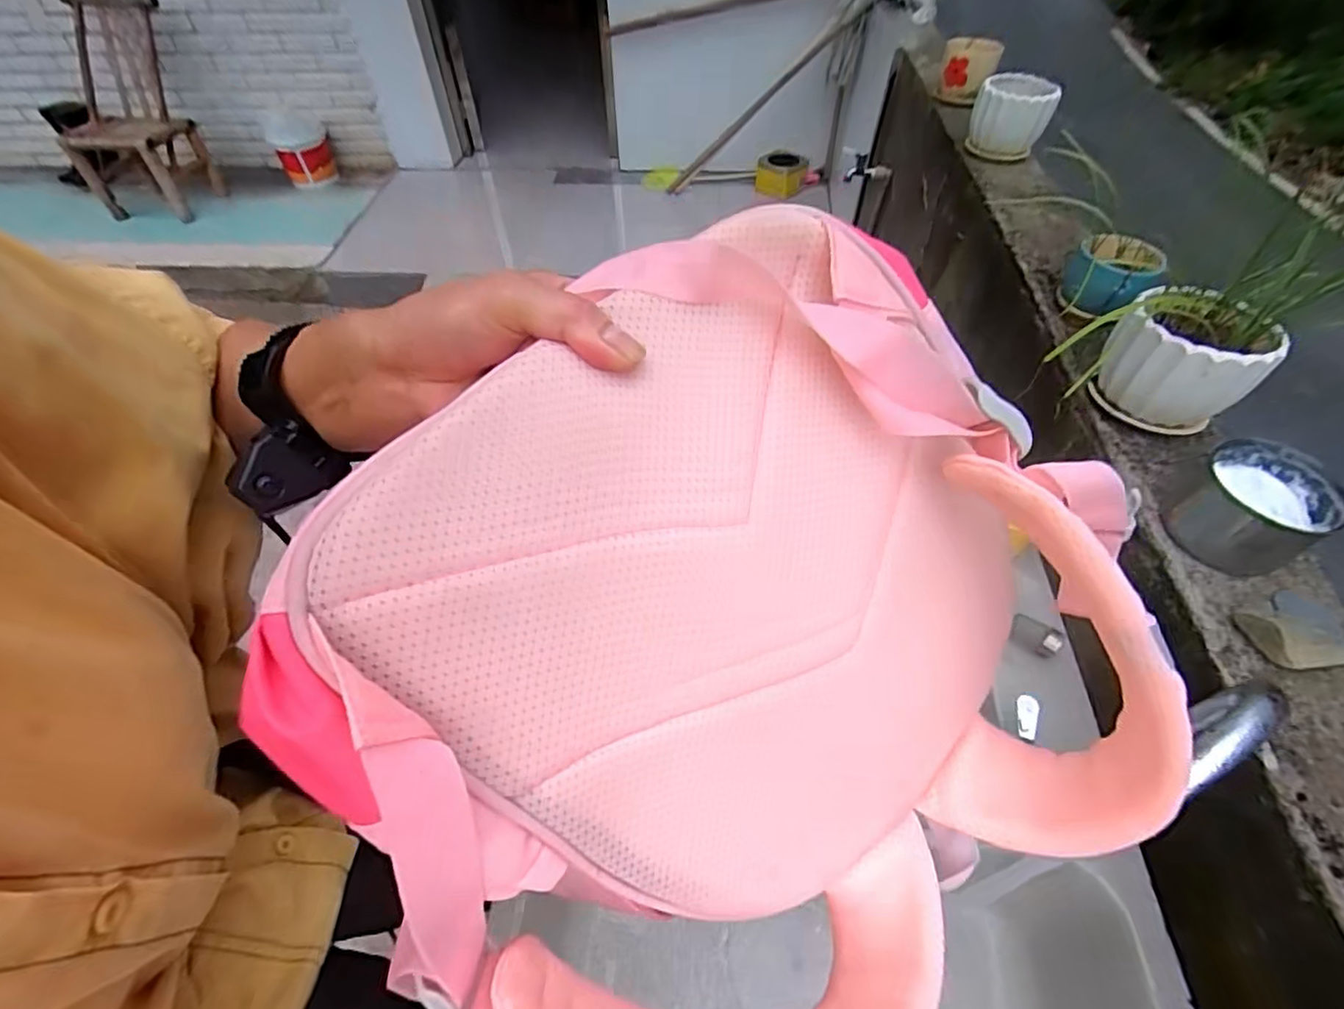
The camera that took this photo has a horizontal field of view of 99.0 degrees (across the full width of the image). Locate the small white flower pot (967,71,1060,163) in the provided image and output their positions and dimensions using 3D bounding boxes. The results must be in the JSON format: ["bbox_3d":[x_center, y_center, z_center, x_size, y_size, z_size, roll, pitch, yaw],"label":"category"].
[{"bbox_3d":[0.635,-0.721,1.089,0.130,0.133,0.135,20,54,16],"label":"small white flower pot"}]

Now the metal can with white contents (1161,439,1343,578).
[{"bbox_3d":[0.529,0.005,0.526,0.102,0.073,0.095,0,51,1],"label":"metal can with white contents"}]

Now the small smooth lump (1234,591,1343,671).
[{"bbox_3d":[0.523,0.106,0.476,0.083,0.024,0.063,-19,53,-14],"label":"small smooth lump"}]

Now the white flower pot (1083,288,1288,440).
[{"bbox_3d":[0.527,-0.141,0.607,0.094,0.127,0.127,-25,55,-18],"label":"white flower pot"}]

